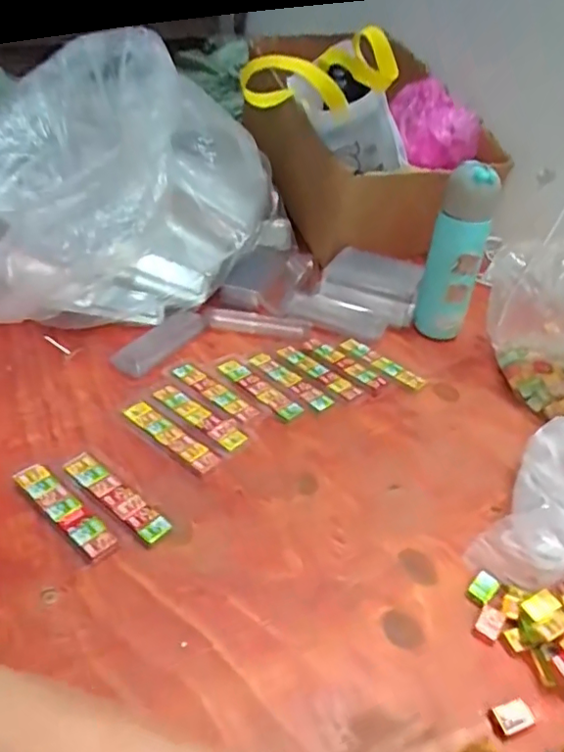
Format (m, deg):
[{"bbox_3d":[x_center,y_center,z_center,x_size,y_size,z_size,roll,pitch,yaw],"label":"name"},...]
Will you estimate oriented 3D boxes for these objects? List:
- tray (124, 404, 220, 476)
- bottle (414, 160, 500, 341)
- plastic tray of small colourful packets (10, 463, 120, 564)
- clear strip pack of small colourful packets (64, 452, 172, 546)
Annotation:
[{"bbox_3d":[-0.110,0.058,0.561,0.114,0.006,0.025,28,43,28],"label":"tray"},{"bbox_3d":[0.216,-0.148,0.706,0.063,0.211,0.048,13,38,11],"label":"bottle"},{"bbox_3d":[-0.184,0.114,0.480,0.118,0.013,0.025,30,44,30],"label":"plastic tray of small colourful packets"},{"bbox_3d":[-0.145,0.104,0.495,0.119,0.007,0.024,29,44,29],"label":"clear strip pack of small colourful packets"}]

